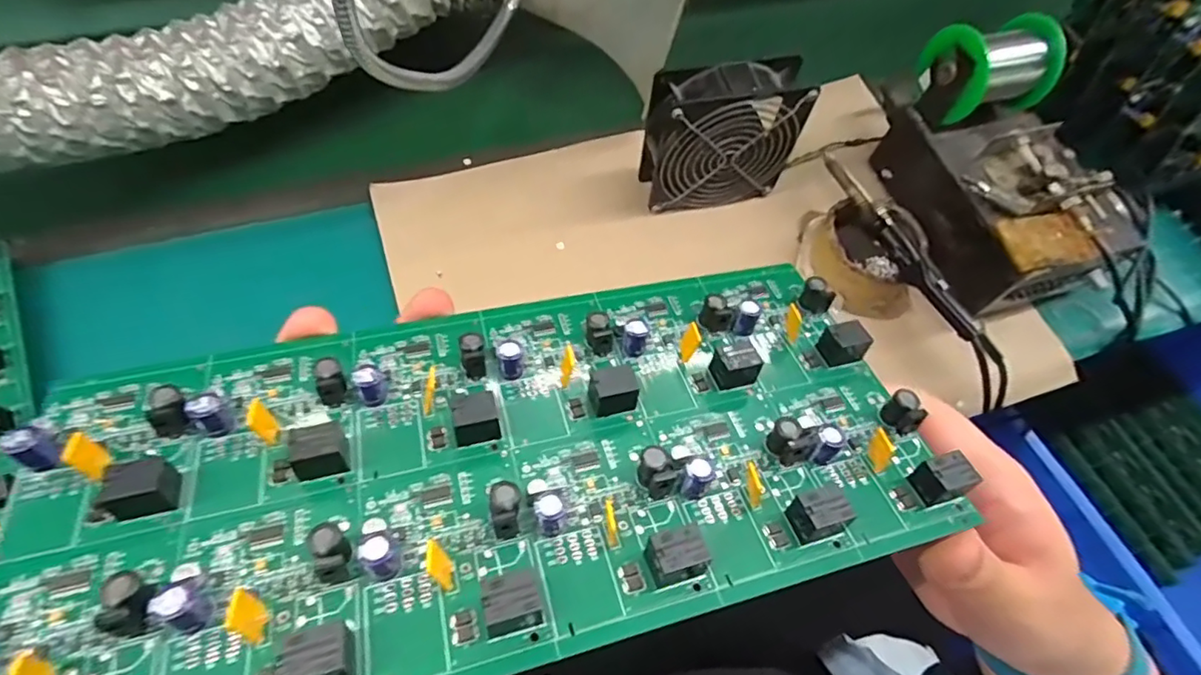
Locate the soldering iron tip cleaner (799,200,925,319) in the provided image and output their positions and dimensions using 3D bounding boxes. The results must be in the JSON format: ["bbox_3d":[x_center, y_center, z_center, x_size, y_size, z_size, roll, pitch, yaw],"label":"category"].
[{"bbox_3d":[0.217,-0.071,0.475,0.089,0.048,0.091,2,63,-3],"label":"soldering iron tip cleaner"}]

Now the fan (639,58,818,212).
[{"bbox_3d":[0.095,-0.165,0.471,0.126,0.111,0.048,-11,65,-9],"label":"fan"}]

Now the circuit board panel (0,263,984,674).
[{"bbox_3d":[-0.030,0.036,0.192,0.288,0.015,0.132,-10,51,-15],"label":"circuit board panel"}]

